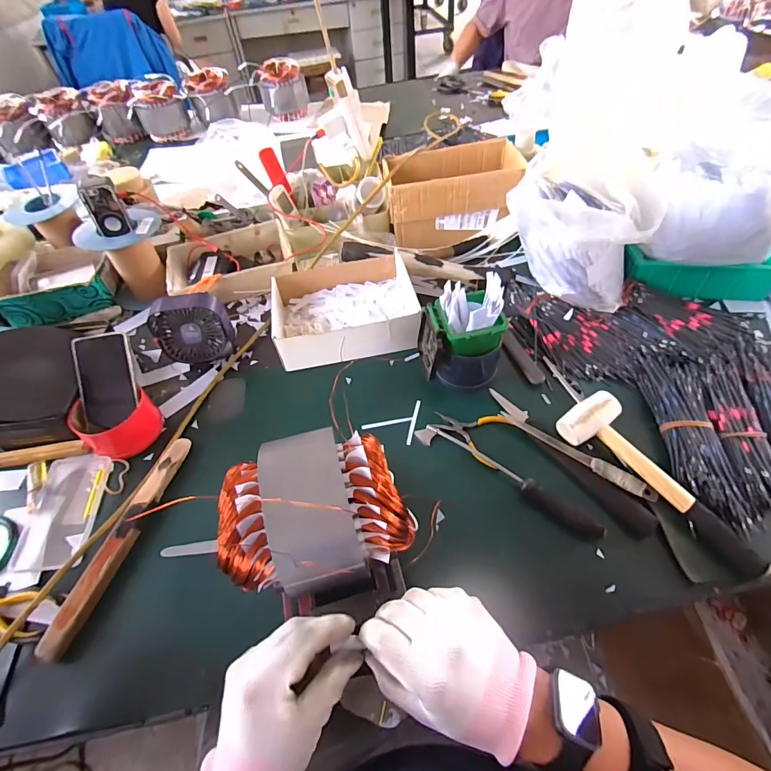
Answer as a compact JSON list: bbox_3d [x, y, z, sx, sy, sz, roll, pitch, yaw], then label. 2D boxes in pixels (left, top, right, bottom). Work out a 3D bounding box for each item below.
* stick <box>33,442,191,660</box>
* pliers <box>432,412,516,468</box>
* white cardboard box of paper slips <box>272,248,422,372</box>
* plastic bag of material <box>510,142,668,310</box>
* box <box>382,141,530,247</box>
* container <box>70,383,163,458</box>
[{"bbox_3d":[-0.333,0.186,0.522,0.029,0.018,0.276,9,54,12],"label":"stick"},{"bbox_3d":[0.121,0.063,0.591,0.109,0.014,0.075,26,59,22],"label":"pliers"},{"bbox_3d":[-0.069,-0.133,0.721,0.240,0.076,0.206,-7,52,-1],"label":"white cardboard box of paper slips"},{"bbox_3d":[0.316,-0.262,0.685,0.218,0.190,0.193,19,57,19],"label":"plastic bag of material"},{"bbox_3d":[0.144,-0.394,0.860,0.278,0.140,0.160,-5,52,1],"label":"box"},{"bbox_3d":[-0.394,0.054,0.605,0.103,0.051,0.087,-29,55,-16],"label":"container"}]

